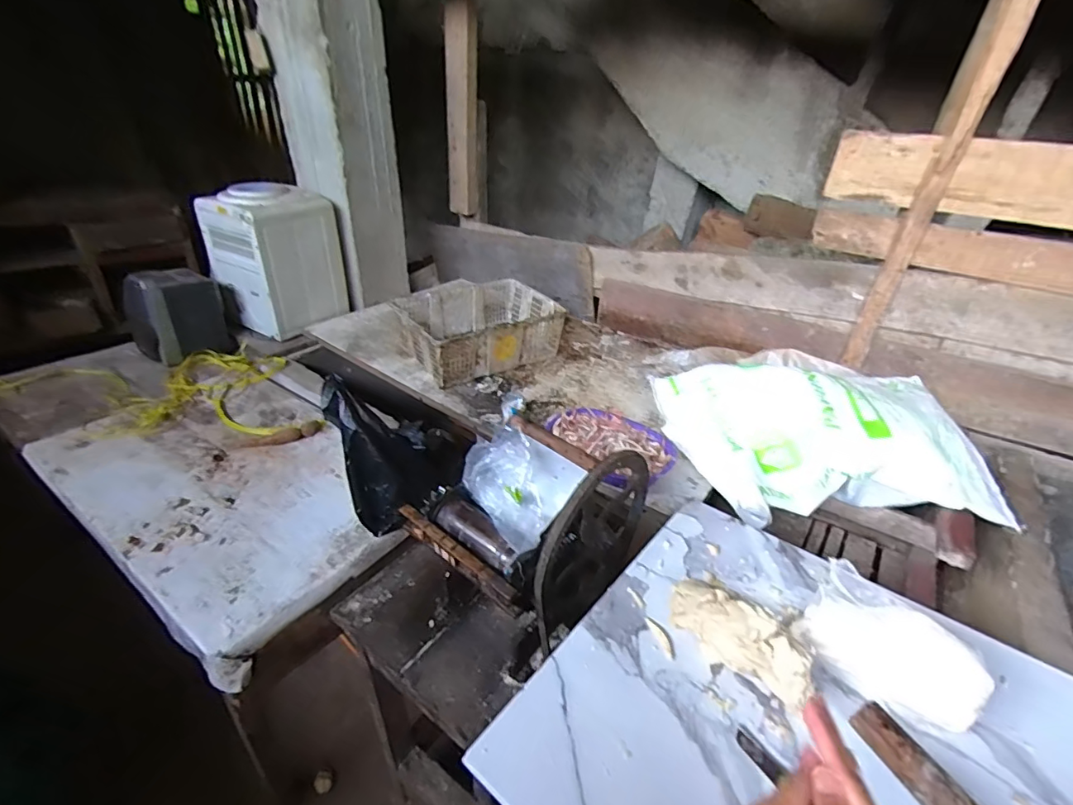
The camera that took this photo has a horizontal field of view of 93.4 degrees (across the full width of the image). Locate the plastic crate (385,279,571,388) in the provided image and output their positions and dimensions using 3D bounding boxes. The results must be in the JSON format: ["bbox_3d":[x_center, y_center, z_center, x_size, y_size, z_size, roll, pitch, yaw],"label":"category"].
[{"bbox_3d":[-0.184,-0.248,1.638,0.475,0.139,0.334,-19,39,-30],"label":"plastic crate"}]

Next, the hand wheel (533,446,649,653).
[{"bbox_3d":[0.086,0.204,0.736,0.039,0.283,0.255,29,49,32],"label":"hand wheel"}]

